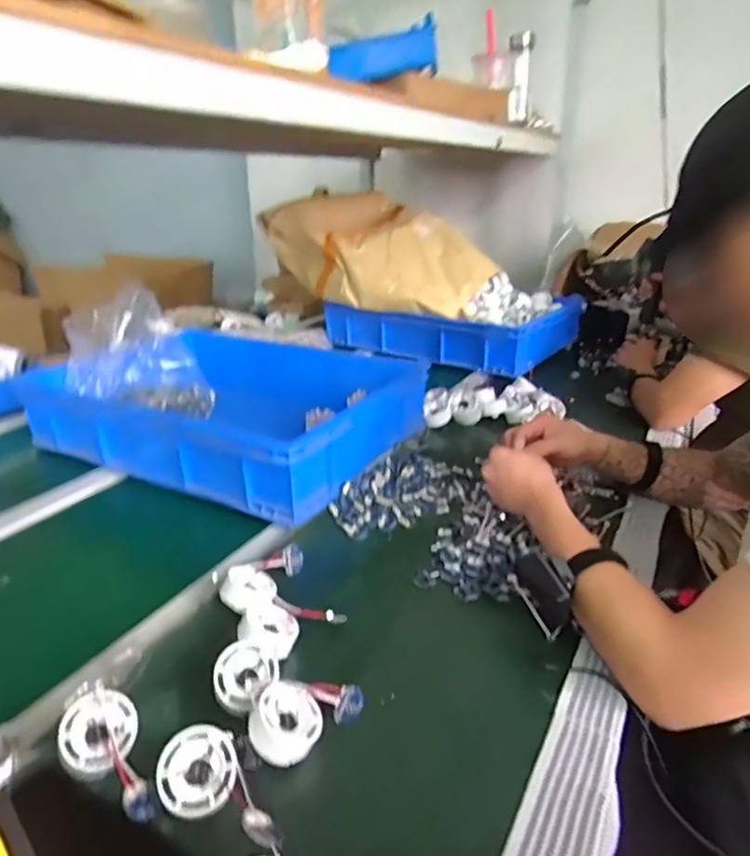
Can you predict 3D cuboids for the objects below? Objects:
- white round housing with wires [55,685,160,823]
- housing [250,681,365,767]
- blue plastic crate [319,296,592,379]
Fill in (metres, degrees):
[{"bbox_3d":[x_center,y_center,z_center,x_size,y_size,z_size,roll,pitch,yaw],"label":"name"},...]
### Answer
[{"bbox_3d":[-0.200,0.252,0.428,0.054,0.022,0.105,-20,51,-39],"label":"white round housing with wires"},{"bbox_3d":[-0.059,0.234,0.467,0.097,0.041,0.059,-21,31,-40],"label":"housing"},{"bbox_3d":[0.215,-0.299,1.572,0.636,0.102,0.477,13,27,27],"label":"blue plastic crate"}]

